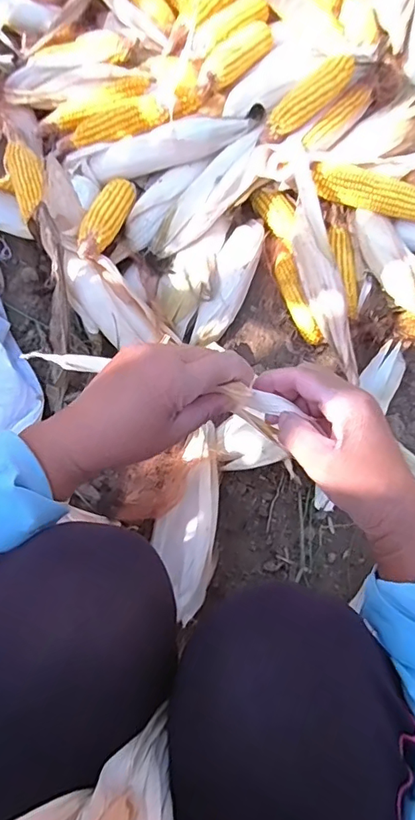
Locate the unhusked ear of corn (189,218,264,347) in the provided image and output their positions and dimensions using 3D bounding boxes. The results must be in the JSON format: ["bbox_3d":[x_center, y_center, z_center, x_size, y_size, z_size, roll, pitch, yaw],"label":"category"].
[{"bbox_3d":[0.034,-0.189,0.713,0.055,0.039,0.210,20,79,5],"label":"unhusked ear of corn"}]

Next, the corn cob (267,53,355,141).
[{"bbox_3d":[0.141,-0.422,0.676,0.167,0.042,0.047,-43,81,-8],"label":"corn cob"}]

